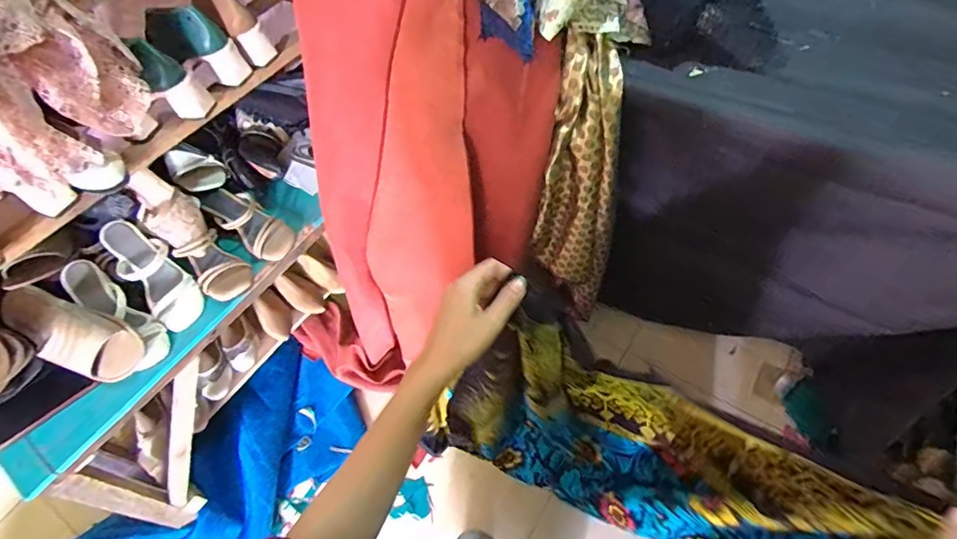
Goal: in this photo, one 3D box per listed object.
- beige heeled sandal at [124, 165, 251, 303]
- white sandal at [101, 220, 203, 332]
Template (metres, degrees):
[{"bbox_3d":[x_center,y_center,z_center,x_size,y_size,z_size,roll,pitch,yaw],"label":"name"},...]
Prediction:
[{"bbox_3d":[-0.528,-0.058,0.888,0.096,0.072,0.266,-40,96,-19],"label":"beige heeled sandal"},{"bbox_3d":[-0.593,0.005,0.884,0.085,0.053,0.227,-40,93,-19],"label":"white sandal"}]

